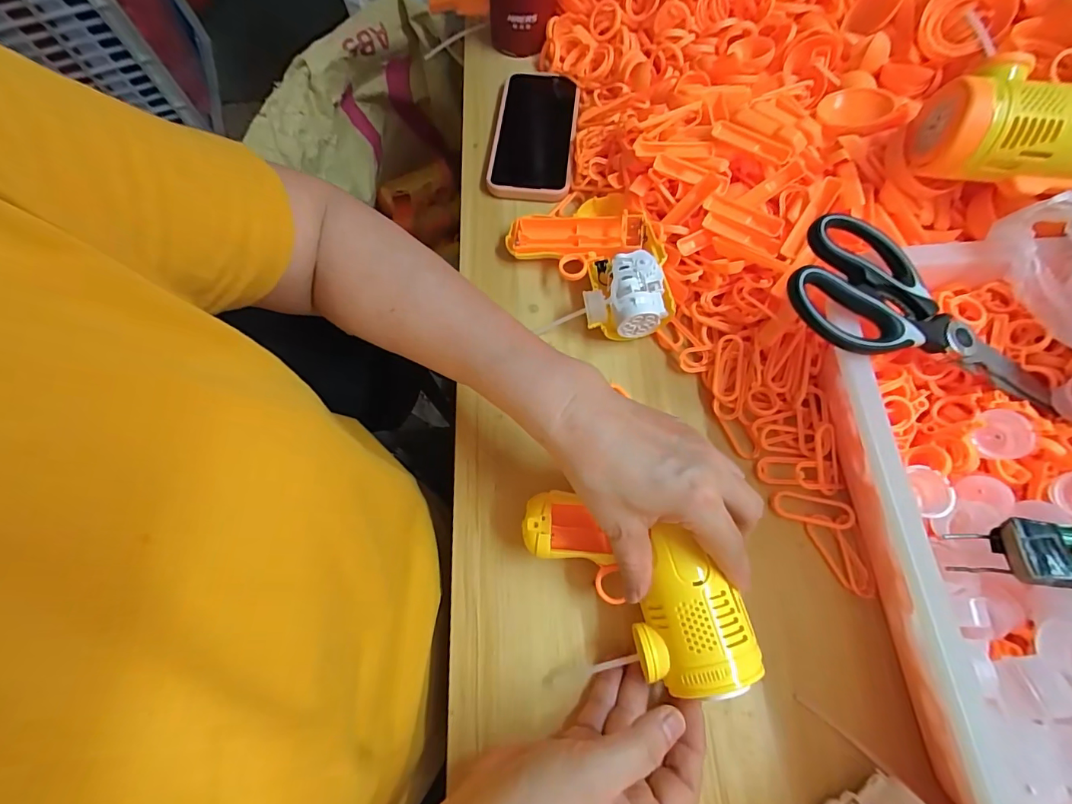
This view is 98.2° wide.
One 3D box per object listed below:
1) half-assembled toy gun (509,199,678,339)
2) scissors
[{"bbox_3d":[0.041,-0.117,0.393,0.128,0.036,0.134,-3,68,0],"label":"half-assembled toy gun"},{"bbox_3d":[0.241,-0.051,0.290,0.182,0.015,0.079,25,70,-6],"label":"scissors"}]

